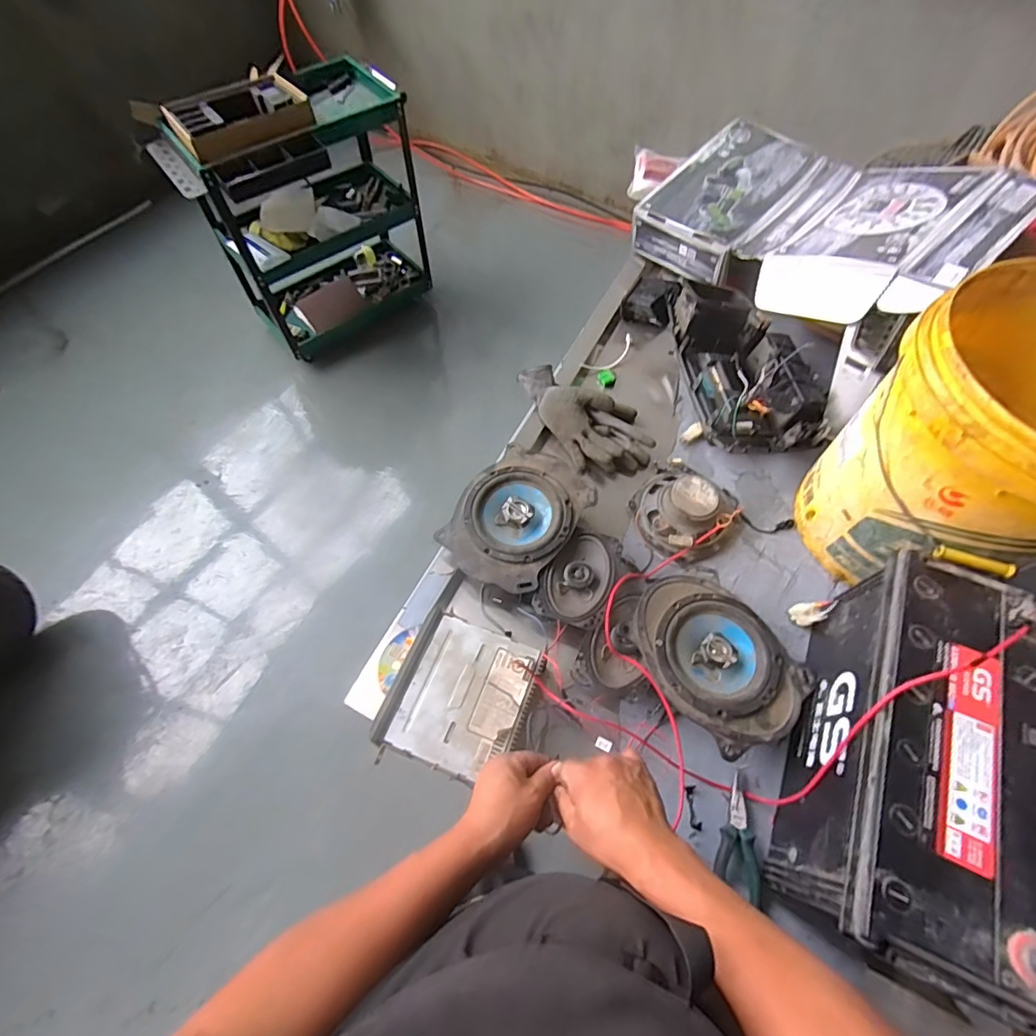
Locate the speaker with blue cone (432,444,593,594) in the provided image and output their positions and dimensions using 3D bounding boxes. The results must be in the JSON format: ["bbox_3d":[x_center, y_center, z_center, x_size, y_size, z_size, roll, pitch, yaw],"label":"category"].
[{"bbox_3d":[-0.001,-0.001,0.794,0.173,0.047,0.224,31,67,14],"label":"speaker with blue cone"}]

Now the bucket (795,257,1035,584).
[{"bbox_3d":[0.564,-0.075,0.637,0.278,0.351,0.279,0,63,0],"label":"bucket"}]

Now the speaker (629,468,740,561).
[{"bbox_3d":[0.266,-0.018,0.802,0.158,0.060,0.147,0,63,0],"label":"speaker"}]

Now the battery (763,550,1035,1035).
[{"bbox_3d":[0.428,0.262,0.562,0.157,0.217,0.378,24,65,11],"label":"battery"}]

